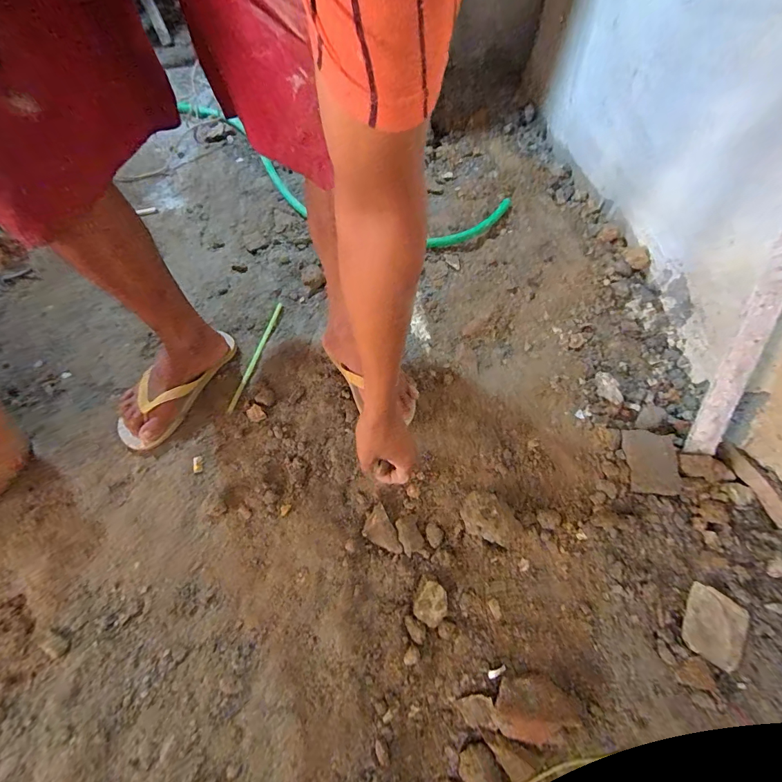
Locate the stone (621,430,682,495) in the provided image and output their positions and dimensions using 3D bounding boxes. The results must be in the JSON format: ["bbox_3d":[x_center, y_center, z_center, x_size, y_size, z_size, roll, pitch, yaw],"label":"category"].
[{"bbox_3d":[0.422,0.113,0.644,0.082,0.012,0.106,5,60,2],"label":"stone"}]

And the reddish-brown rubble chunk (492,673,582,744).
[{"bbox_3d":[0.179,0.390,0.493,0.105,0.023,0.061,-4,60,-3],"label":"reddish-brown rubble chunk"}]

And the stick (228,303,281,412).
[{"bbox_3d":[-0.257,-0.071,0.760,0.014,0.010,0.257,11,60,5],"label":"stick"}]

